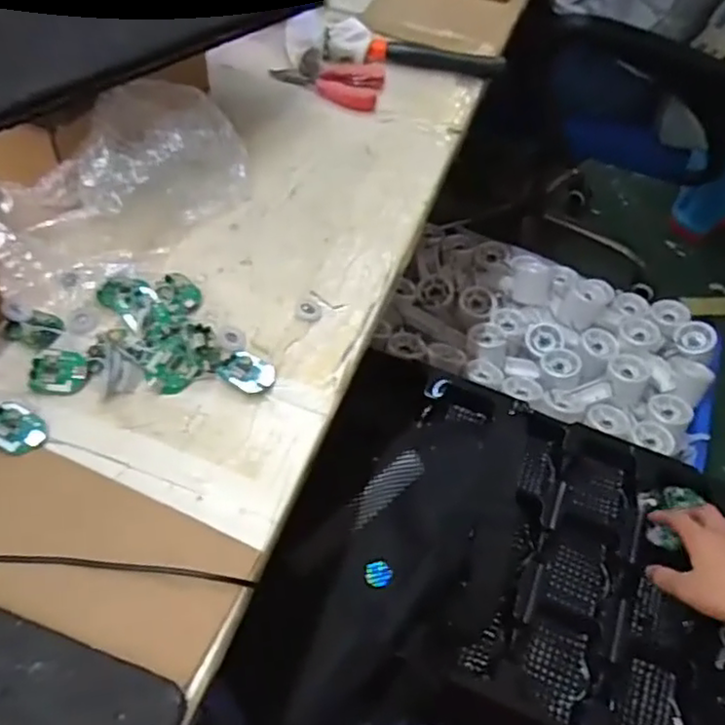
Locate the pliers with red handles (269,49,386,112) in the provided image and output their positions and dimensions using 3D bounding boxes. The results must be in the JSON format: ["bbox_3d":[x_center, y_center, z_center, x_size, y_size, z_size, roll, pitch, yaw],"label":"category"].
[{"bbox_3d":[-0.034,-0.289,0.672,0.109,0.020,0.073,14,52,5],"label":"pliers with red handles"}]

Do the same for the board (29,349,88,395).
[{"bbox_3d":[-0.196,0.006,0.431,0.034,0.011,0.031,3,52,-4],"label":"board"}]

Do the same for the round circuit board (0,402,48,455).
[{"bbox_3d":[-0.213,0.039,0.402,0.041,0.008,0.030,32,56,18],"label":"round circuit board"}]

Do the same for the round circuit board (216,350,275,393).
[{"bbox_3d":[-0.076,0.006,0.445,0.035,0.008,0.026,28,54,15],"label":"round circuit board"}]

